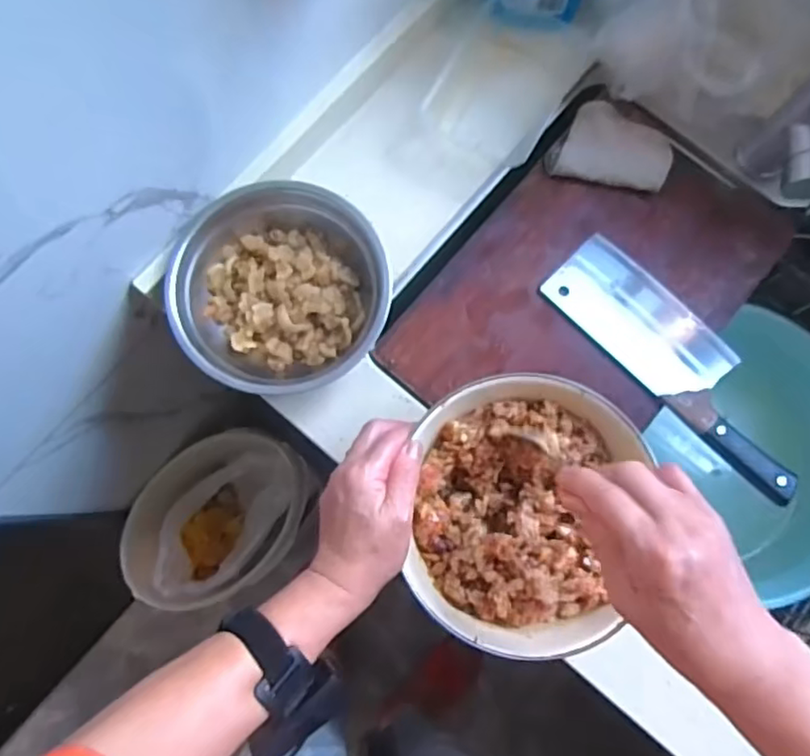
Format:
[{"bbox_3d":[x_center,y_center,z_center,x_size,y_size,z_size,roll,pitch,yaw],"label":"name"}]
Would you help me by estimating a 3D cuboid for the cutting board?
[{"bbox_3d":[0.177,-0.084,0.594,0.242,0.010,0.359,39,80,6],"label":"cutting board"}]

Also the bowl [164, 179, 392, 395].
[{"bbox_3d":[-0.108,-0.078,0.544,0.173,0.062,0.182,0,78,-1],"label":"bowl"}]

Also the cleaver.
[{"bbox_3d":[0.258,-0.015,0.573,0.079,0.014,0.279,-43,82,-9],"label":"cleaver"}]

